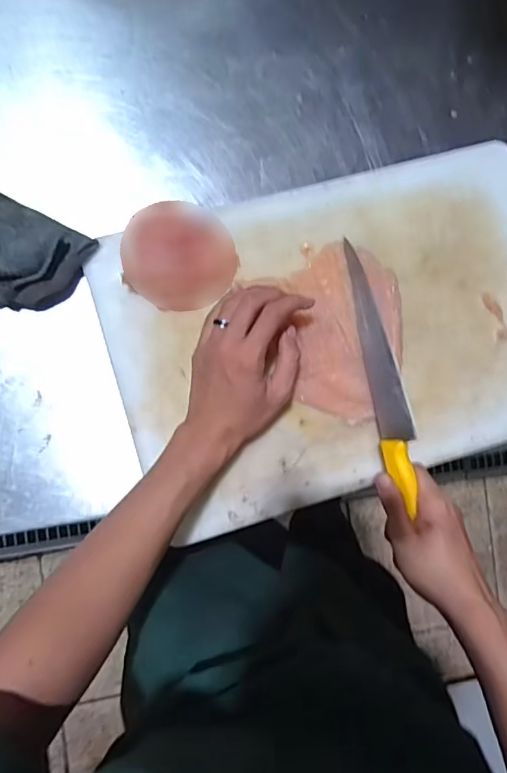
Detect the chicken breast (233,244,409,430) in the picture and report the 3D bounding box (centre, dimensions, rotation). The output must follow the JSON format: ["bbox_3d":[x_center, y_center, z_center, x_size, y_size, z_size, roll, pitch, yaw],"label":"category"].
[{"bbox_3d":[0.087,-0.049,0.490,0.132,0.013,0.165,-19,92,-7],"label":"chicken breast"}]

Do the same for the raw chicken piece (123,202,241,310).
[{"bbox_3d":[-0.067,-0.116,0.464,0.100,0.036,0.089,0,90,-7],"label":"raw chicken piece"}]

